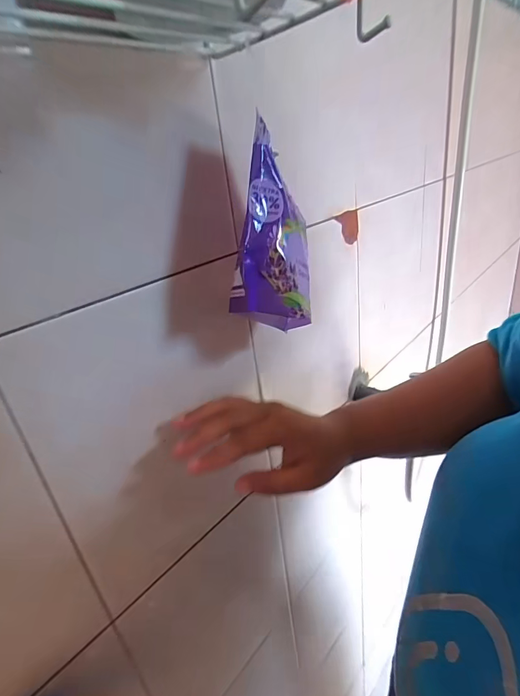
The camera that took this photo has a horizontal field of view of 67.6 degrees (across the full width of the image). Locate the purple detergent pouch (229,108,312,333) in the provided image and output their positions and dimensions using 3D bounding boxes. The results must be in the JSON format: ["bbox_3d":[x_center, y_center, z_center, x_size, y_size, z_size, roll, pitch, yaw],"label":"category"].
[{"bbox_3d":[0.004,-0.085,0.284,0.058,0.138,0.045,-1,7,13],"label":"purple detergent pouch"}]

